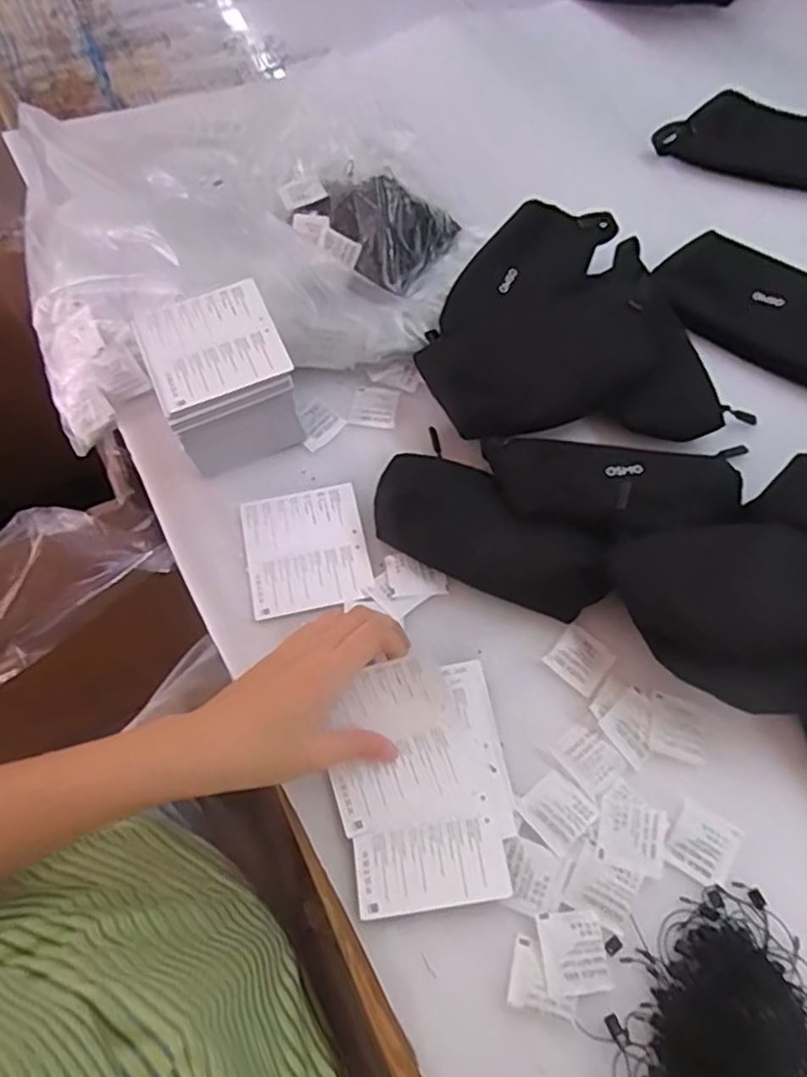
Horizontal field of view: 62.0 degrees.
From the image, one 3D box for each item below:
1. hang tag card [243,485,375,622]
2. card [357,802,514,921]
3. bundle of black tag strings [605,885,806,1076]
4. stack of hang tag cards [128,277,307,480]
[{"bbox_3d":[-0.074,0.008,0.511,0.089,0.006,0.100,-10,61,-6],"label":"hang tag card"},{"bbox_3d":[0.017,0.196,0.404,0.090,0.004,0.048,-10,60,-4],"label":"card"},{"bbox_3d":[0.176,0.277,0.360,0.103,0.022,0.151,37,69,17],"label":"bundle of black tag strings"},{"bbox_3d":[-0.137,-0.117,0.521,0.094,0.095,0.106,-23,65,-11],"label":"stack of hang tag cards"}]

